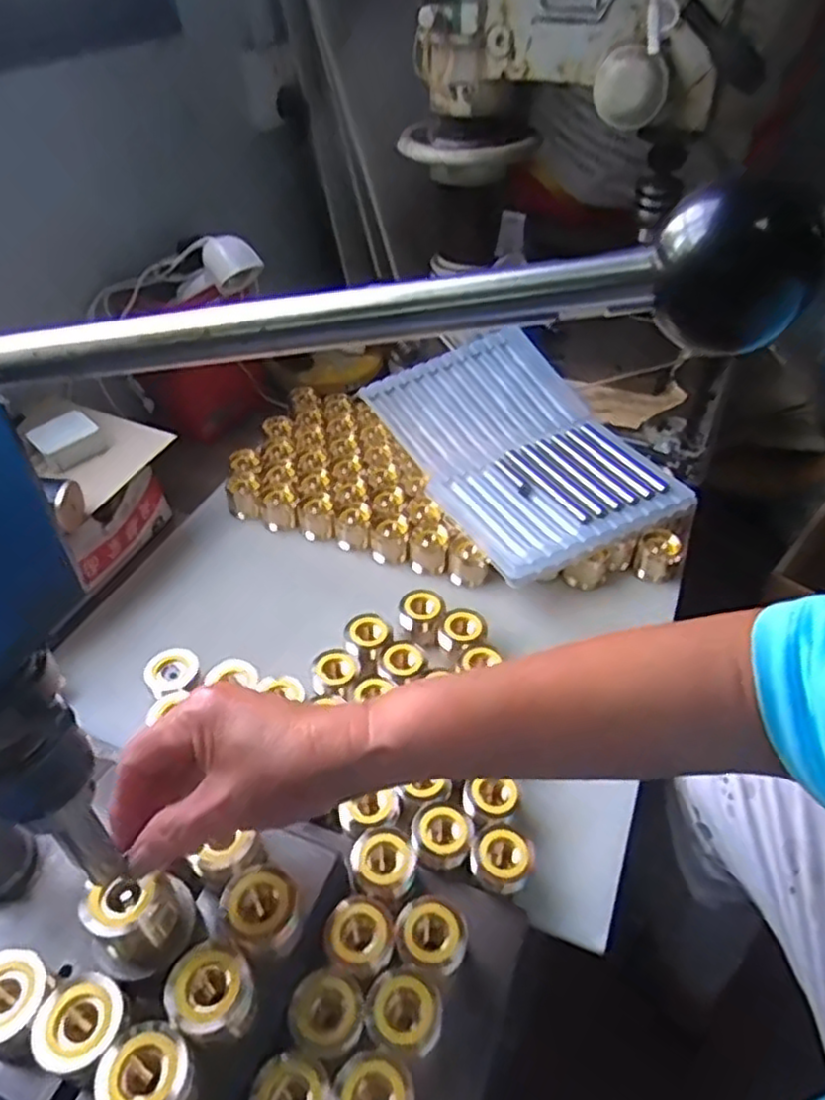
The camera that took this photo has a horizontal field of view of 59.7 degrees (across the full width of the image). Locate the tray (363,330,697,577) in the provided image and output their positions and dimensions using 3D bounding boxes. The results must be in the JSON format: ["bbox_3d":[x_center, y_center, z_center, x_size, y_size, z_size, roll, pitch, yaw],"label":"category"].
[{"bbox_3d":[0.108,-0.119,0.776,0.218,0.024,0.333,-24,51,-16],"label":"tray"}]

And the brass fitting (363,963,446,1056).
[{"bbox_3d":[-0.005,0.258,0.397,0.042,0.033,0.039,-1,44,1],"label":"brass fitting"}]

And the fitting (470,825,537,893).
[{"bbox_3d":[0.059,0.202,0.472,0.038,0.027,0.036,-1,44,1],"label":"fitting"}]

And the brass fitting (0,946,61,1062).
[{"bbox_3d":[-0.199,0.230,0.363,0.044,0.039,0.041,-1,44,1],"label":"brass fitting"}]

